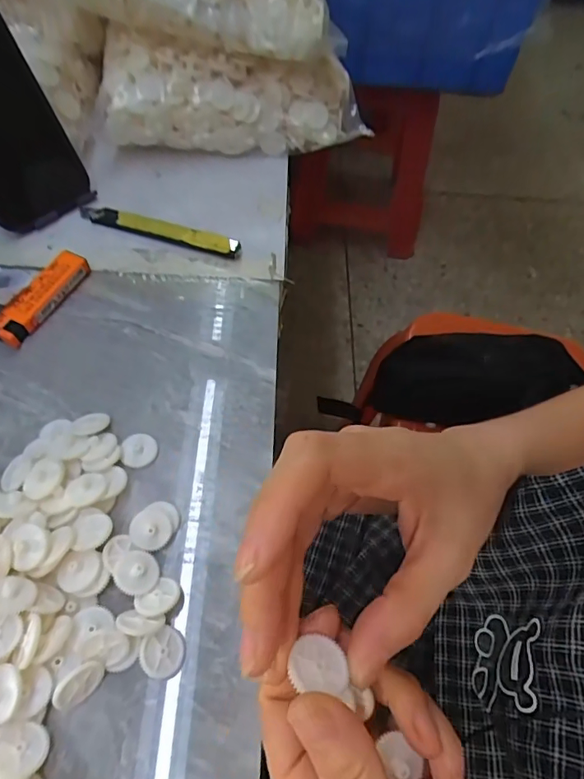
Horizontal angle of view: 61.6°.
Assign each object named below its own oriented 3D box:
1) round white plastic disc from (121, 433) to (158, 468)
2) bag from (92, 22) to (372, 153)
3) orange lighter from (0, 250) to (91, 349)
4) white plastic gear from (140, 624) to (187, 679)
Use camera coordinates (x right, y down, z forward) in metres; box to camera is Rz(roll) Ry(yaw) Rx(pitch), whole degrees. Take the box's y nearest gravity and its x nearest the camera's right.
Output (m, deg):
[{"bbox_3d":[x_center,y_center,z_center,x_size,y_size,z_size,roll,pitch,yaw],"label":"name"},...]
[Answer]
[{"bbox_3d":[-0.090,0.035,0.291,0.020,0.004,0.021,2,58,-3],"label":"round white plastic disc"},{"bbox_3d":[-0.051,-0.253,0.432,0.227,0.069,0.092,-2,58,-5],"label":"bag"},{"bbox_3d":[-0.174,-0.064,0.340,0.023,0.015,0.079,26,60,12],"label":"orange lighter"},{"bbox_3d":[-0.061,0.124,0.232,0.022,0.004,0.021,26,48,-29],"label":"white plastic gear"}]

